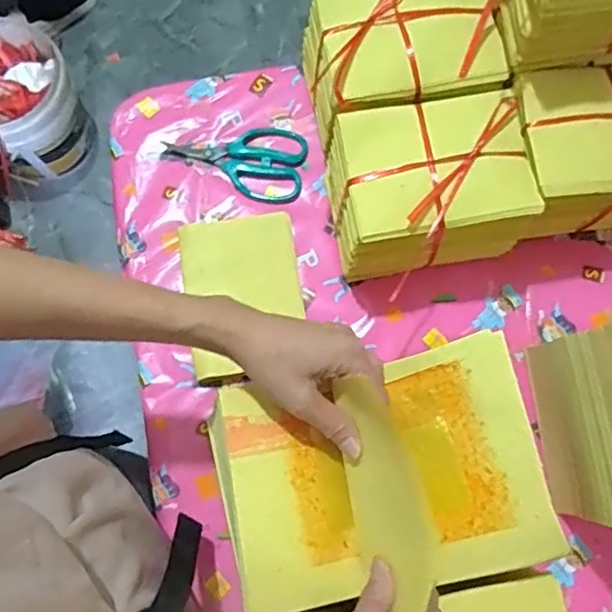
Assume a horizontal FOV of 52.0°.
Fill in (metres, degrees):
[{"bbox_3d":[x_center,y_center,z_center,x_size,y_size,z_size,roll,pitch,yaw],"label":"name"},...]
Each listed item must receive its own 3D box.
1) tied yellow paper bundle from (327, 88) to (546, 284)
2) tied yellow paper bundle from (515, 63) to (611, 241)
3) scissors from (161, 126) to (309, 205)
[{"bbox_3d":[0.112,-0.111,0.592,0.167,0.112,0.130,-10,78,-3],"label":"tied yellow paper bundle"},{"bbox_3d":[0.275,-0.145,0.607,0.161,0.126,0.125,-9,78,-3],"label":"tied yellow paper bundle"},{"bbox_3d":[-0.077,-0.160,0.678,0.150,0.009,0.087,9,78,1],"label":"scissors"}]

